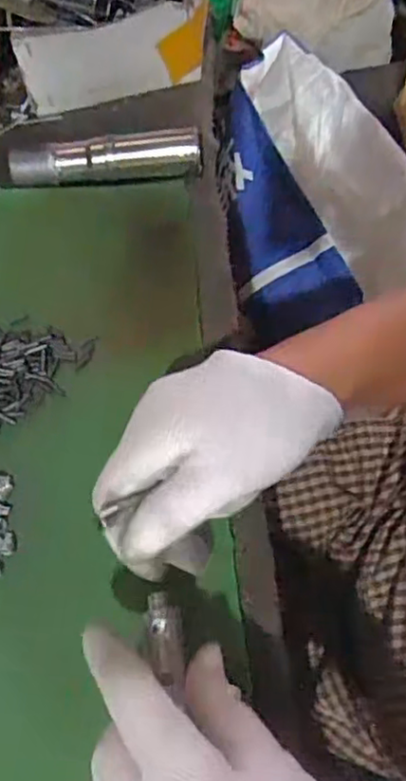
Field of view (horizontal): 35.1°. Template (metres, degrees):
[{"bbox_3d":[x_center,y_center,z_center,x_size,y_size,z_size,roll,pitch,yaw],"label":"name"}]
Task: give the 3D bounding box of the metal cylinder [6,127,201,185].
[{"bbox_3d":[-0.062,-0.147,0.413,0.119,0.026,0.021,-4,66,1],"label":"metal cylinder"}]

